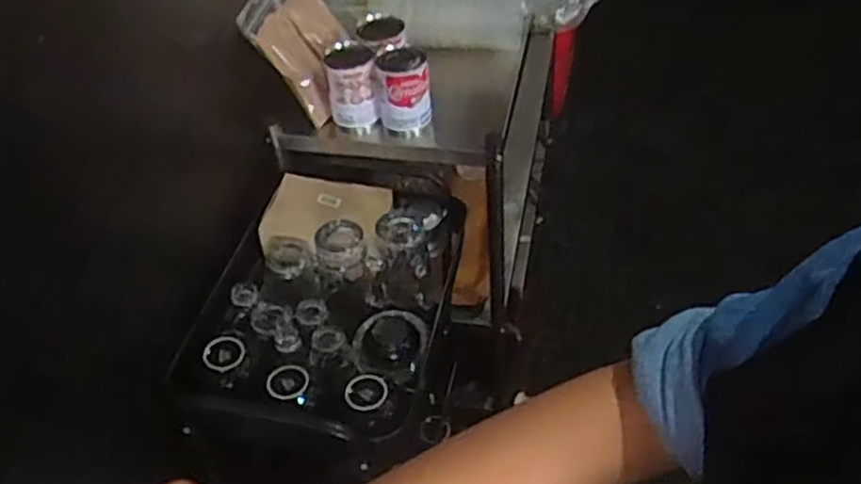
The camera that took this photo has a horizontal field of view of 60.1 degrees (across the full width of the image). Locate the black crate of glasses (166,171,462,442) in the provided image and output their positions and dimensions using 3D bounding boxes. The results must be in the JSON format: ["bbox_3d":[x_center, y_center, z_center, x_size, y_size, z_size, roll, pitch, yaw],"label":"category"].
[{"bbox_3d":[-0.136,0.068,0.963,0.274,0.120,0.405,6,48,12],"label":"black crate of glasses"}]

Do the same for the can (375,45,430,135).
[{"bbox_3d":[-0.034,-0.217,1.063,0.066,0.120,0.074,-4,46,3],"label":"can"}]

